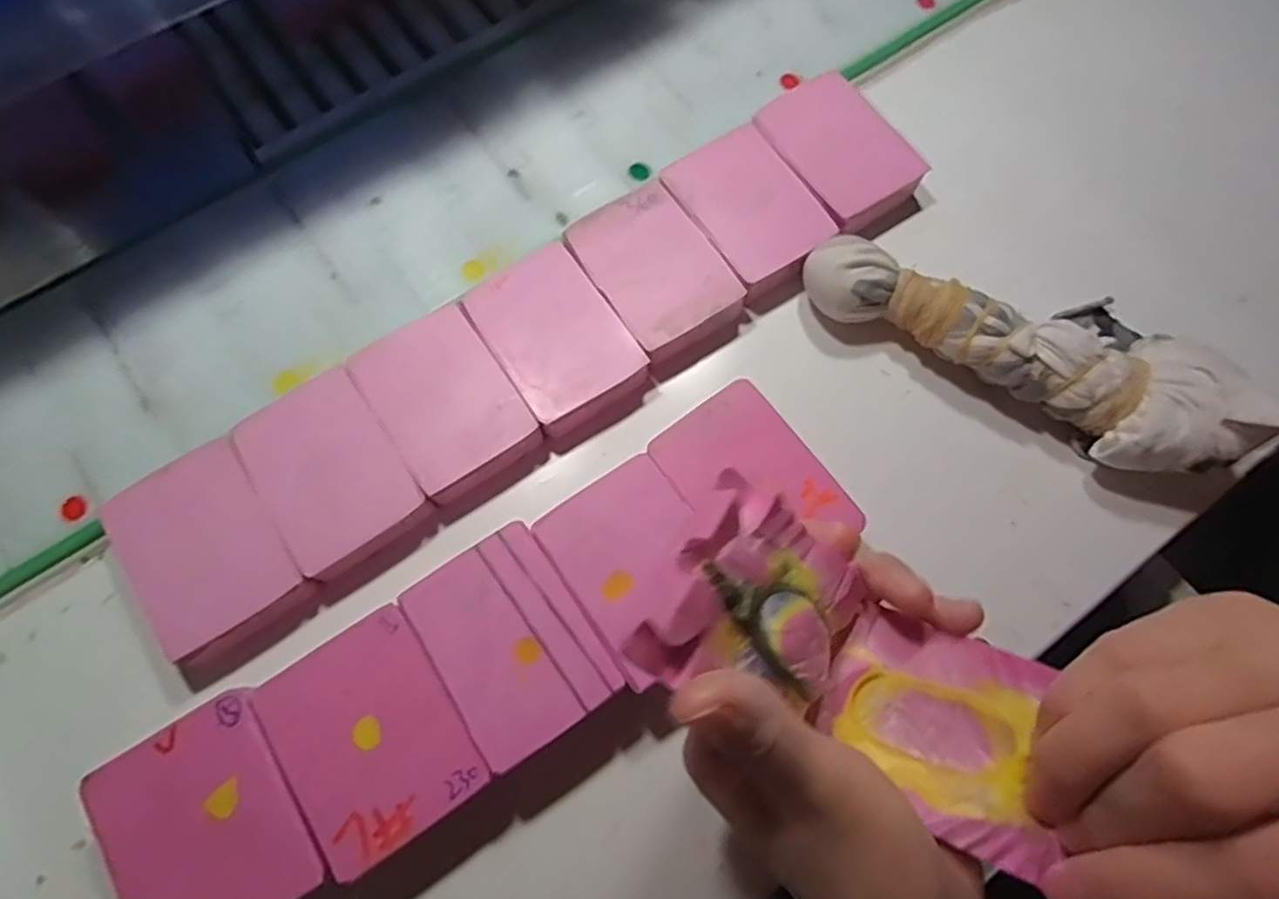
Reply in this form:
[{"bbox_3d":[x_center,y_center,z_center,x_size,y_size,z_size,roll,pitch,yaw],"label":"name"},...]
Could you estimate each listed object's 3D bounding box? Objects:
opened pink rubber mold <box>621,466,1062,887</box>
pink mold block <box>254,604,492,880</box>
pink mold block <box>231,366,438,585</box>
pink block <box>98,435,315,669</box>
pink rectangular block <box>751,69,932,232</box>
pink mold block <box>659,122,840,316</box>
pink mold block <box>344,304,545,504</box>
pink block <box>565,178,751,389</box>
[{"bbox_3d":[0.056,0.057,0.182,0.121,0.041,0.053,35,74,-18],"label":"opened pink rubber mold"},{"bbox_3d":[-0.092,0.102,0.246,0.057,0.031,0.070,-32,76,-11],"label":"pink mold block"},{"bbox_3d":[-0.124,0.009,0.277,0.053,0.015,0.074,-31,76,-10],"label":"pink mold block"},{"bbox_3d":[-0.168,0.039,0.267,0.054,0.018,0.076,-33,76,-11],"label":"pink block"},{"bbox_3d":[0.096,-0.142,0.329,0.055,0.017,0.074,-32,76,-11],"label":"pink rectangular block"},{"bbox_3d":[0.053,-0.109,0.319,0.054,0.015,0.079,-32,76,-11],"label":"pink mold block"},{"bbox_3d":[-0.081,-0.019,0.289,0.053,0.014,0.075,-34,77,-11],"label":"pink mold block"},{"bbox_3d":[0.008,-0.080,0.309,0.054,0.015,0.079,-33,76,-11],"label":"pink block"}]

